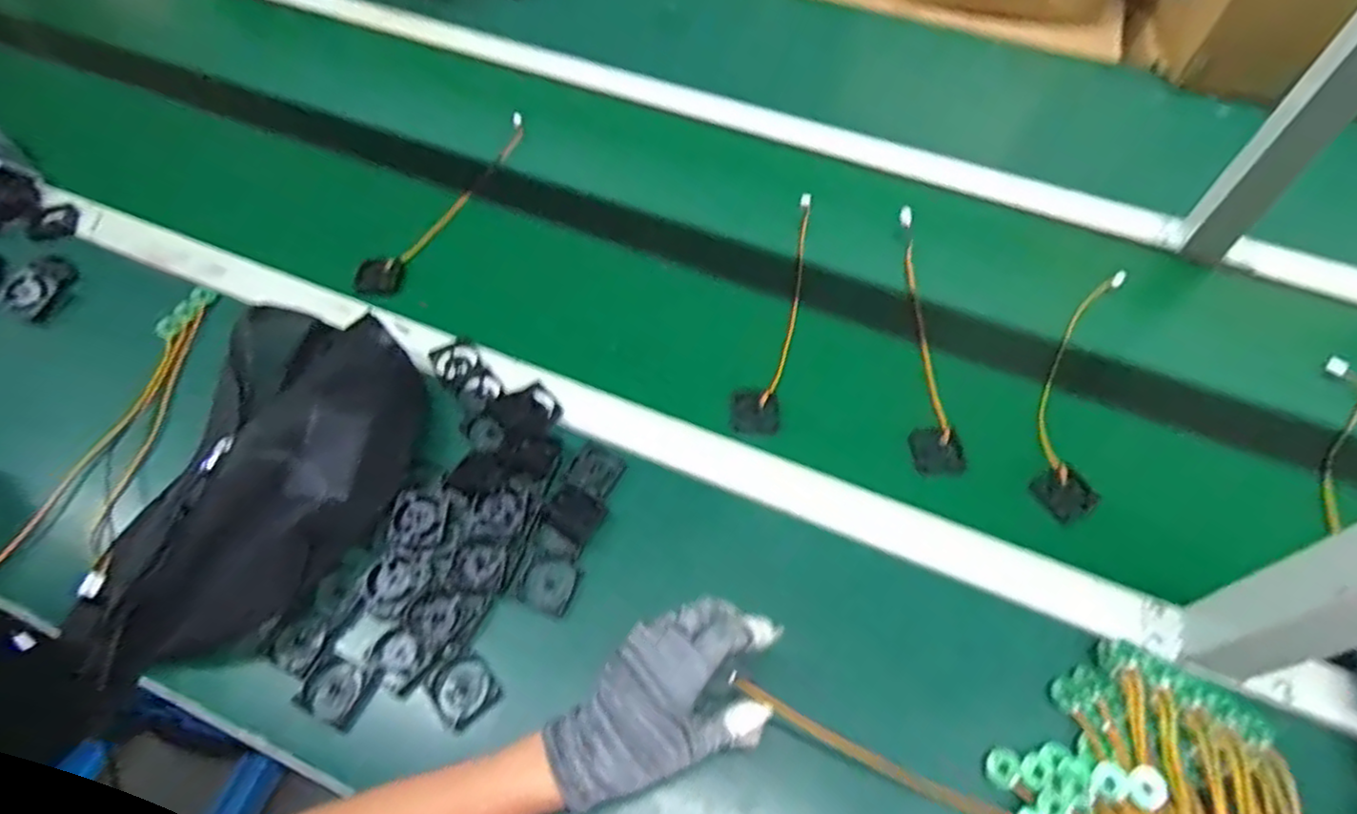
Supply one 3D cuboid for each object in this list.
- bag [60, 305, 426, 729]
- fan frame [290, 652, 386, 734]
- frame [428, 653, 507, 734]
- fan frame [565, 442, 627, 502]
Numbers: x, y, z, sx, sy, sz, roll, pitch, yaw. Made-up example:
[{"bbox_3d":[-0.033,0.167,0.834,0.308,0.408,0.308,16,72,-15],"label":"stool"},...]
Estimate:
[{"bbox_3d":[-0.313,0.064,0.509,0.160,0.080,0.336,23,70,15],"label":"bag"},{"bbox_3d":[-0.234,0.194,0.473,0.043,0.009,0.041,18,59,10],"label":"fan frame"},{"bbox_3d":[-0.148,0.195,0.476,0.042,0.016,0.043,-33,64,-20],"label":"frame"},{"bbox_3d":[-0.067,0.052,0.561,0.039,0.006,0.042,26,60,14],"label":"fan frame"}]

